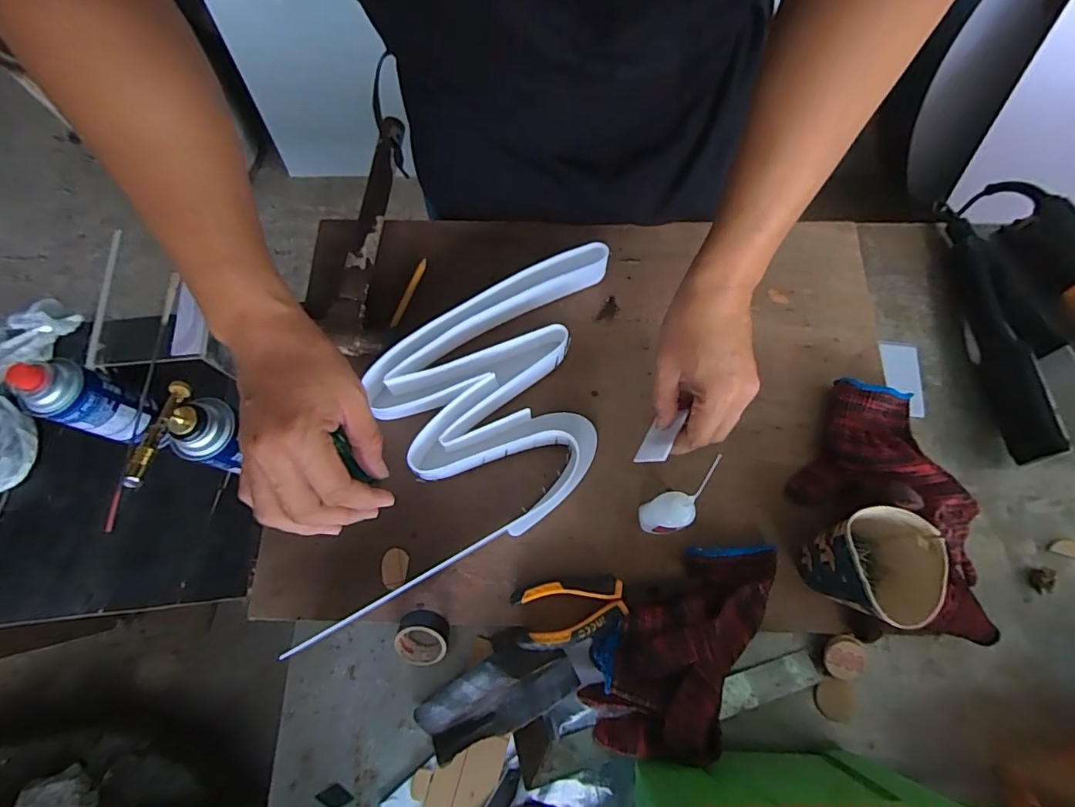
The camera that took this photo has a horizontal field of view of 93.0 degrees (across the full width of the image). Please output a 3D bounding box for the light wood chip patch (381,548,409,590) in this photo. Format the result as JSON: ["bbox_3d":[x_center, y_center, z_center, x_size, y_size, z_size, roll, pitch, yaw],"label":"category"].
[{"bbox_3d":[-0.129,0.148,0.459,0.023,0.009,0.034,7,74,2],"label":"light wood chip patch"}]

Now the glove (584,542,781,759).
[{"bbox_3d":[0.120,0.191,0.416,0.100,0.067,0.203,35,77,9],"label":"glove"}]

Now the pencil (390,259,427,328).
[{"bbox_3d":[-0.136,-0.117,0.537,0.008,0.004,0.083,20,75,5],"label":"pencil"}]

